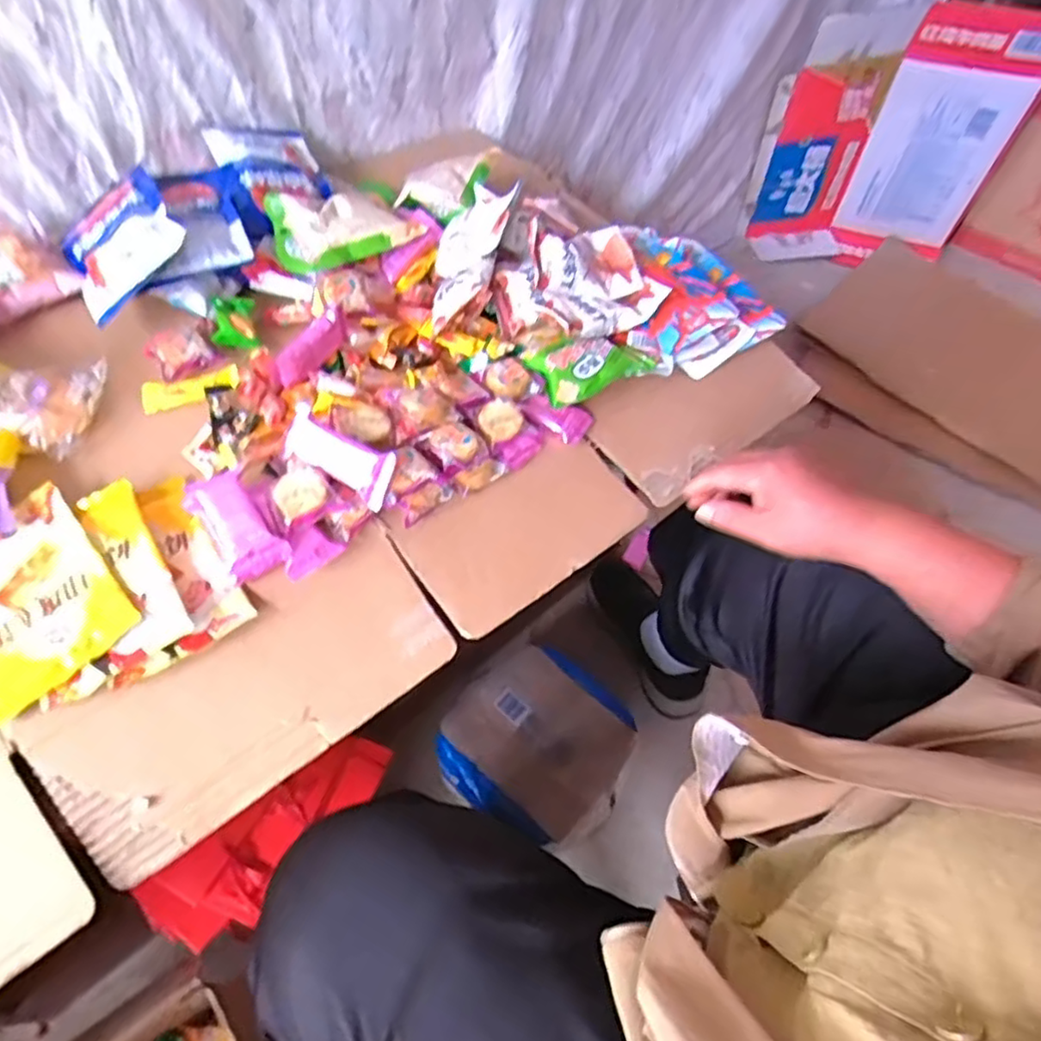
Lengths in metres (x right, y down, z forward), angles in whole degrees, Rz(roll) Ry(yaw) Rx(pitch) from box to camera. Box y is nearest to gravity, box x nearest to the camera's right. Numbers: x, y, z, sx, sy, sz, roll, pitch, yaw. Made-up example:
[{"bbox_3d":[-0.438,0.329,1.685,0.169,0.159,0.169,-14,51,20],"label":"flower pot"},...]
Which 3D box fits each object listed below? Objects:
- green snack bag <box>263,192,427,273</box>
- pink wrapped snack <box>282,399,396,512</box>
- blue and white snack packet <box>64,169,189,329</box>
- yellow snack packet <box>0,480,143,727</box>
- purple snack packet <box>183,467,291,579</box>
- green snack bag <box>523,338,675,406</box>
[{"bbox_3d":[-0.197,-0.316,0.709,0.149,0.043,0.118,-29,63,-23],"label":"green snack bag"},{"bbox_3d":[-0.147,-0.052,0.535,0.096,0.046,0.019,29,13,7],"label":"pink wrapped snack"},{"bbox_3d":[-0.395,-0.281,0.639,0.117,0.022,0.165,-43,63,4],"label":"blue and white snack packet"},{"bbox_3d":[-0.351,0.051,0.469,0.105,0.017,0.150,-37,66,-27],"label":"yellow snack packet"},{"bbox_3d":[-0.219,0.003,0.508,0.043,0.029,0.083,-34,65,-26],"label":"purple snack packet"},{"bbox_3d":[0.082,-0.163,0.667,0.142,0.025,0.069,-24,61,-21],"label":"green snack bag"}]

